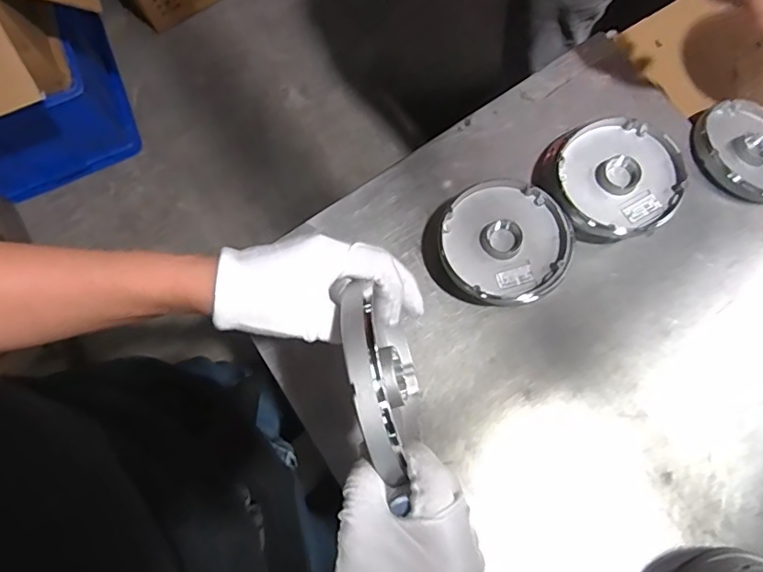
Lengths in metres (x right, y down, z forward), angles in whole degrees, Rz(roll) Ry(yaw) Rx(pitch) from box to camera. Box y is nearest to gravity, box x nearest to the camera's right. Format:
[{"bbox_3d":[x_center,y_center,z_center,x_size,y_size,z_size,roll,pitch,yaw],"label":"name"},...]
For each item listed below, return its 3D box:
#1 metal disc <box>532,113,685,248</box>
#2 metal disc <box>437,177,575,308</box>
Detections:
[{"bbox_3d":[0.265,-0.122,0.629,0.145,0.065,0.135,-1,75,2],"label":"metal disc"},{"bbox_3d":[0.139,-0.045,0.615,0.134,0.062,0.143,-1,75,5],"label":"metal disc"}]

